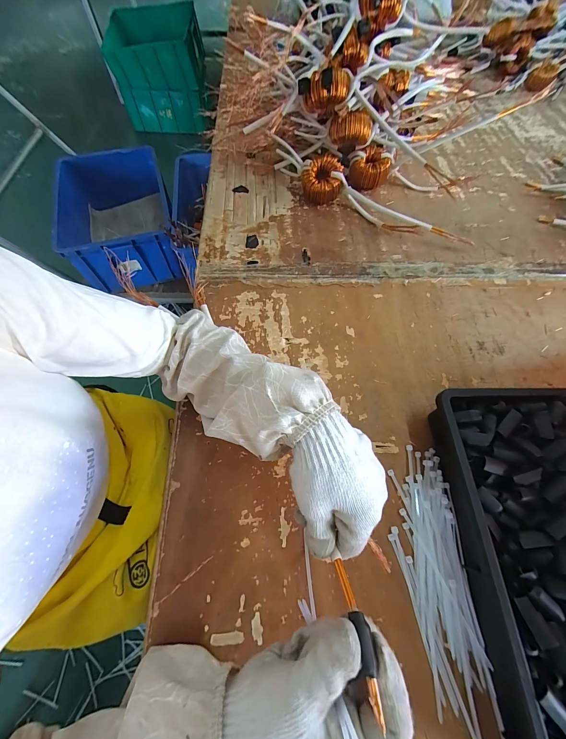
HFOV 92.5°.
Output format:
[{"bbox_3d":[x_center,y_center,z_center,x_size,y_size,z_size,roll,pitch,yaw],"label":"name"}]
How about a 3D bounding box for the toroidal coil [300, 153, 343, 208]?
[{"bbox_3d":[0.077,-0.369,0.533,0.077,0.065,0.060,-9,66,-6],"label":"toroidal coil"}]

